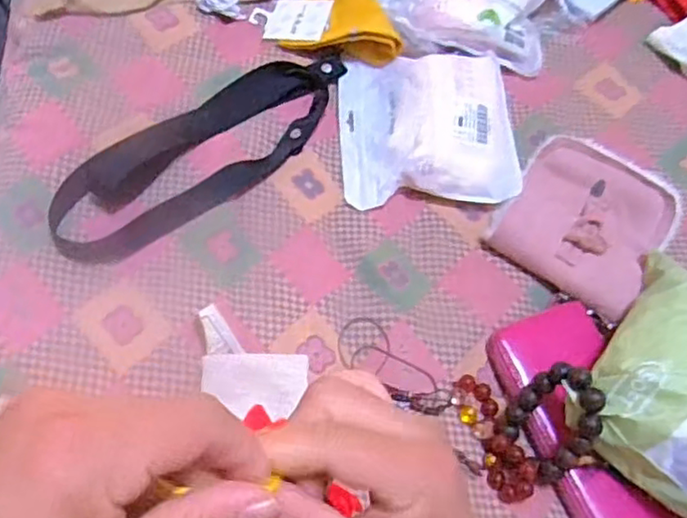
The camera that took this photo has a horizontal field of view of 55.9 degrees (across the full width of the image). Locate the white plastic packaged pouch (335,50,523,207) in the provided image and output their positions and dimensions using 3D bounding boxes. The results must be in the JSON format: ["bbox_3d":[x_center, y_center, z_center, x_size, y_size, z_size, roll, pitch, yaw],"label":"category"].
[{"bbox_3d":[0.078,-0.129,0.602,0.157,0.030,0.160,1,64,-6],"label":"white plastic packaged pouch"}]

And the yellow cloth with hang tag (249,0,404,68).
[{"bbox_3d":[-0.015,-0.242,0.638,0.151,0.041,0.077,14,63,-1],"label":"yellow cloth with hang tag"}]

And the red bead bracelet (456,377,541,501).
[{"bbox_3d":[0.117,0.136,0.499,0.031,0.019,0.099,-16,67,-14],"label":"red bead bracelet"}]

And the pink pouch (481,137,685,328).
[{"bbox_3d":[0.216,-0.034,0.576,0.133,0.024,0.137,34,71,12],"label":"pink pouch"}]

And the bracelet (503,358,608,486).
[{"bbox_3d":[0.159,0.120,0.477,0.025,0.085,0.069,-16,59,-44],"label":"bracelet"}]

